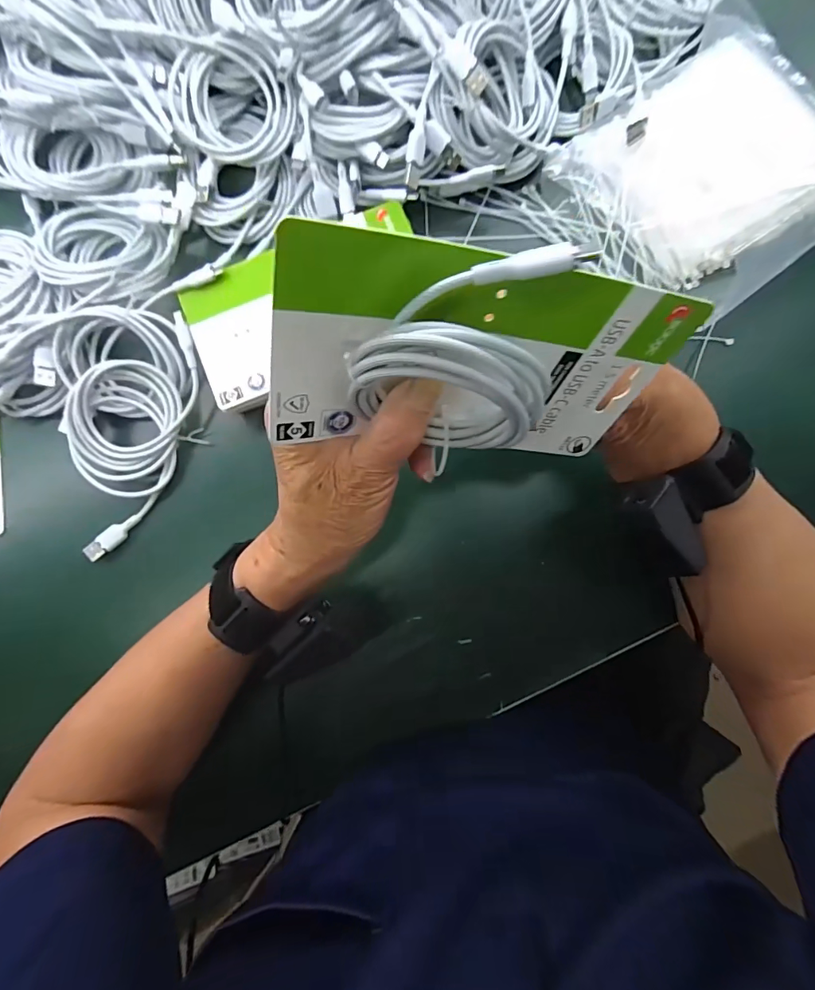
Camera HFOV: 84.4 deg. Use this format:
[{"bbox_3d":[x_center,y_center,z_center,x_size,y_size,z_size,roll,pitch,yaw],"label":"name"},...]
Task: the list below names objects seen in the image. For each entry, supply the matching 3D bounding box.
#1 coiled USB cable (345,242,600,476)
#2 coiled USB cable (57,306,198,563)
[{"bbox_3d":[0.017,-0.049,0.177,0.079,0.093,0.022,9,57,3],"label":"coiled USB cable"},{"bbox_3d":[-0.220,-0.047,0.363,0.103,0.039,0.188,-1,99,-12],"label":"coiled USB cable"}]

